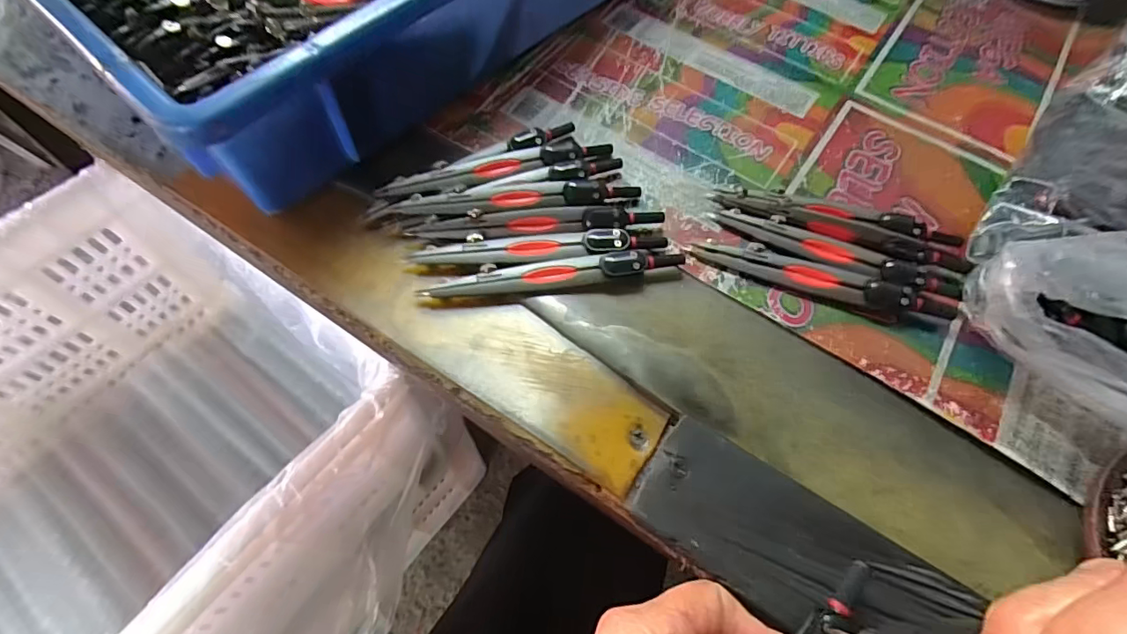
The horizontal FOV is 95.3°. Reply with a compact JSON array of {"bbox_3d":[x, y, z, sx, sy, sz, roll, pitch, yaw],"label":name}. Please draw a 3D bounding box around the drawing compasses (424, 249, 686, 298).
[{"bbox_3d":[-0.004,-0.021,0.255,0.125,0.010,0.012,-6,62,-6],"label":"drawing compasses"}]

